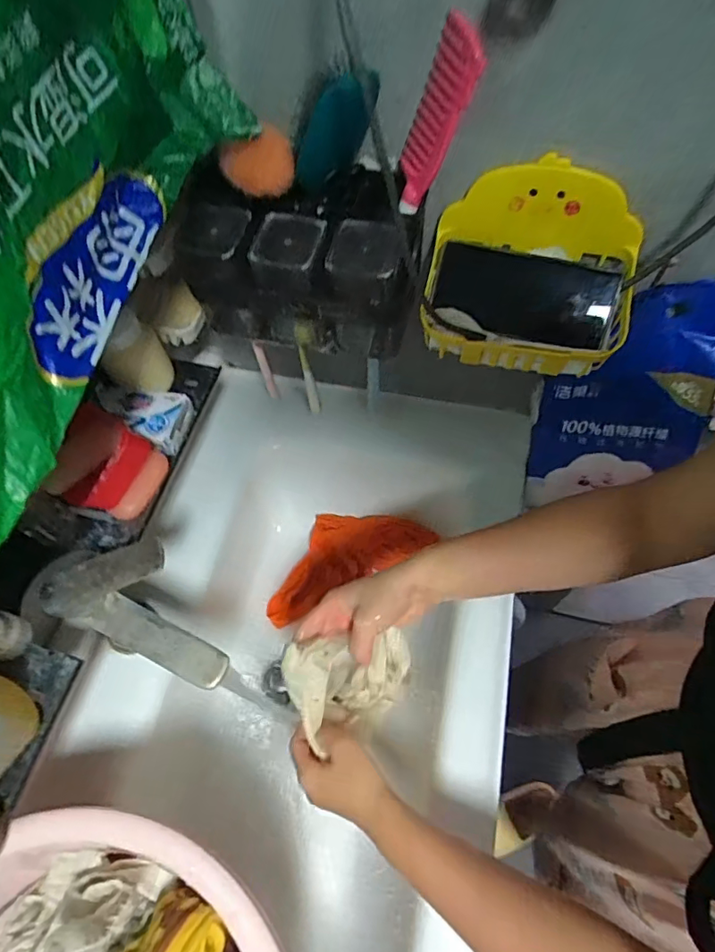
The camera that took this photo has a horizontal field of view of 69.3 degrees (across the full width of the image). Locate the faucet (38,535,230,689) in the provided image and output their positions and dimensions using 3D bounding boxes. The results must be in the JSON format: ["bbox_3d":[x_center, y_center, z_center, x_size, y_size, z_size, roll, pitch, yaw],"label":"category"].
[{"bbox_3d":[-0.194,0.112,0.468,0.178,0.075,0.094,19,63,13],"label":"faucet"}]

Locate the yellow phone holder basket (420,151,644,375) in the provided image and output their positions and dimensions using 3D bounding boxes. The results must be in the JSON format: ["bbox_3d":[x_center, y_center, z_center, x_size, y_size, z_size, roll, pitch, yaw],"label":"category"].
[{"bbox_3d":[0.163,-0.189,0.489,0.192,0.132,0.124,10,61,8],"label":"yellow phone holder basket"}]

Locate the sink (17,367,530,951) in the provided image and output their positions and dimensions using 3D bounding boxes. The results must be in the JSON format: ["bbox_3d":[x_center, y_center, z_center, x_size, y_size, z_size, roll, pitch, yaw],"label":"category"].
[{"bbox_3d":[-0.050,0.190,0.660,0.459,0.179,0.693,11,61,9],"label":"sink"}]

